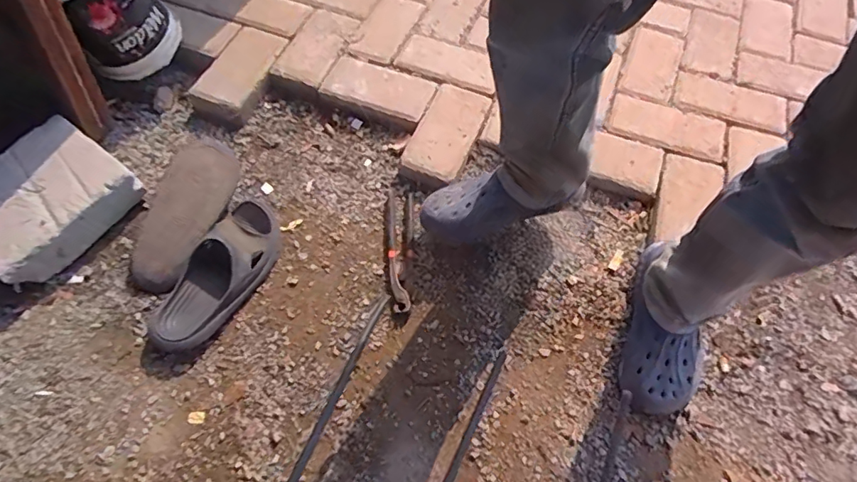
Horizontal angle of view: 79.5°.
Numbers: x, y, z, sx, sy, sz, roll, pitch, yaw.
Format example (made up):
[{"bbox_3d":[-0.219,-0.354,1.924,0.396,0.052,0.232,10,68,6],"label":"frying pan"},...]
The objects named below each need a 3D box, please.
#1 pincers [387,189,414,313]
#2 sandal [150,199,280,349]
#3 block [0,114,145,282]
[{"bbox_3d":[-0.048,0.011,0.880,0.044,0.011,0.233,0,61,-2],"label":"pincers"},{"bbox_3d":[-0.331,0.047,0.822,0.110,0.069,0.269,24,63,11],"label":"sandal"},{"bbox_3d":[-0.638,-0.065,0.849,0.197,0.087,0.248,33,65,15],"label":"block"}]

